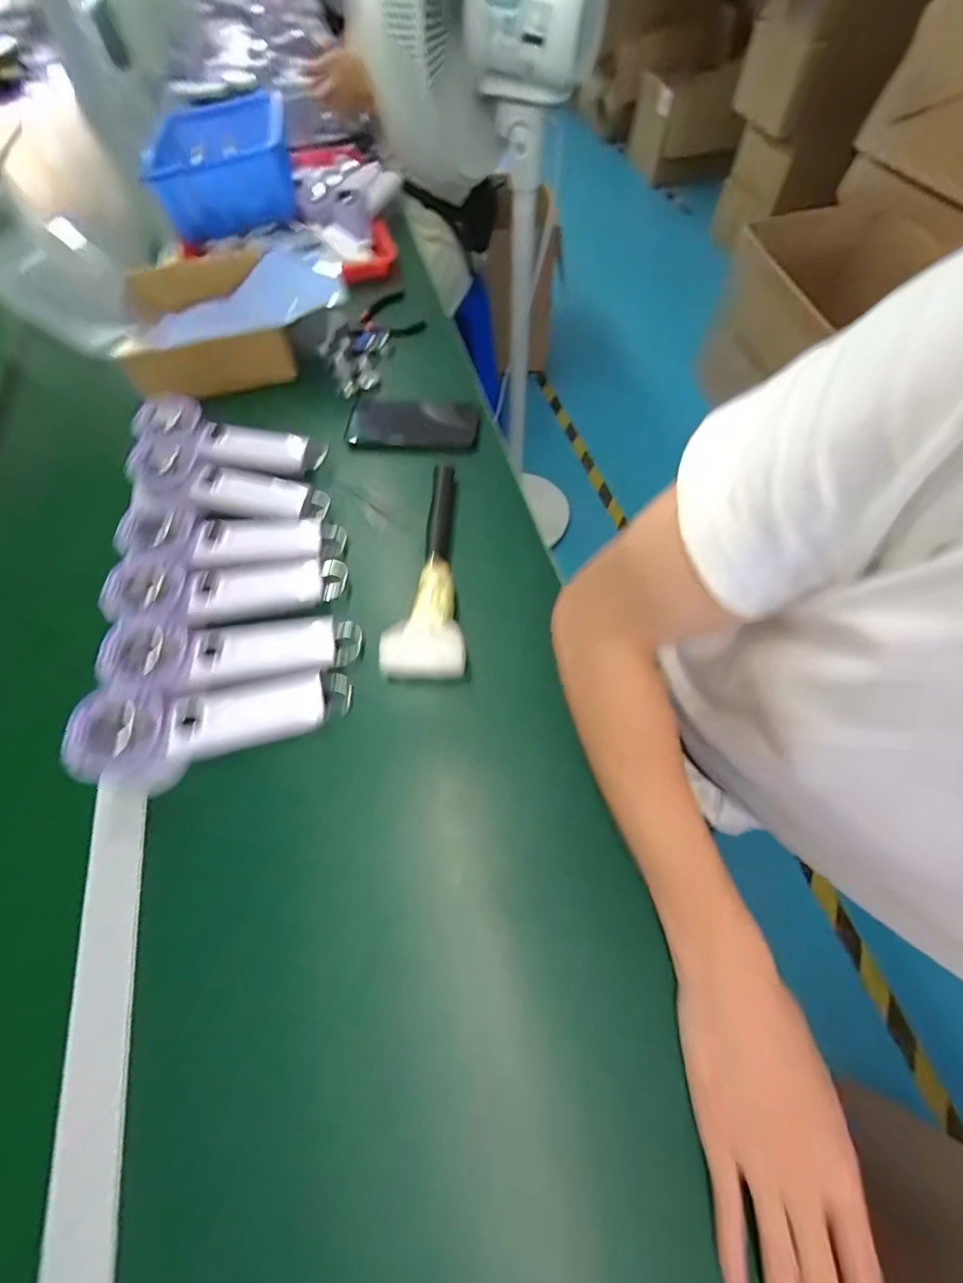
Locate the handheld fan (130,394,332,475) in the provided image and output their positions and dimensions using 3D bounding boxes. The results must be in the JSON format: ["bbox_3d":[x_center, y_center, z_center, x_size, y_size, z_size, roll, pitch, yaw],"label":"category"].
[{"bbox_3d":[-0.278,-0.227,0.517,0.194,0.032,0.053,10,60,-15],"label":"handheld fan"}]

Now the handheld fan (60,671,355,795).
[{"bbox_3d":[-0.208,0.063,0.368,0.198,0.029,0.071,-11,60,-21],"label":"handheld fan"}]

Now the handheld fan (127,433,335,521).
[{"bbox_3d":[-0.261,-0.166,0.486,0.188,0.032,0.060,12,61,-10],"label":"handheld fan"}]

